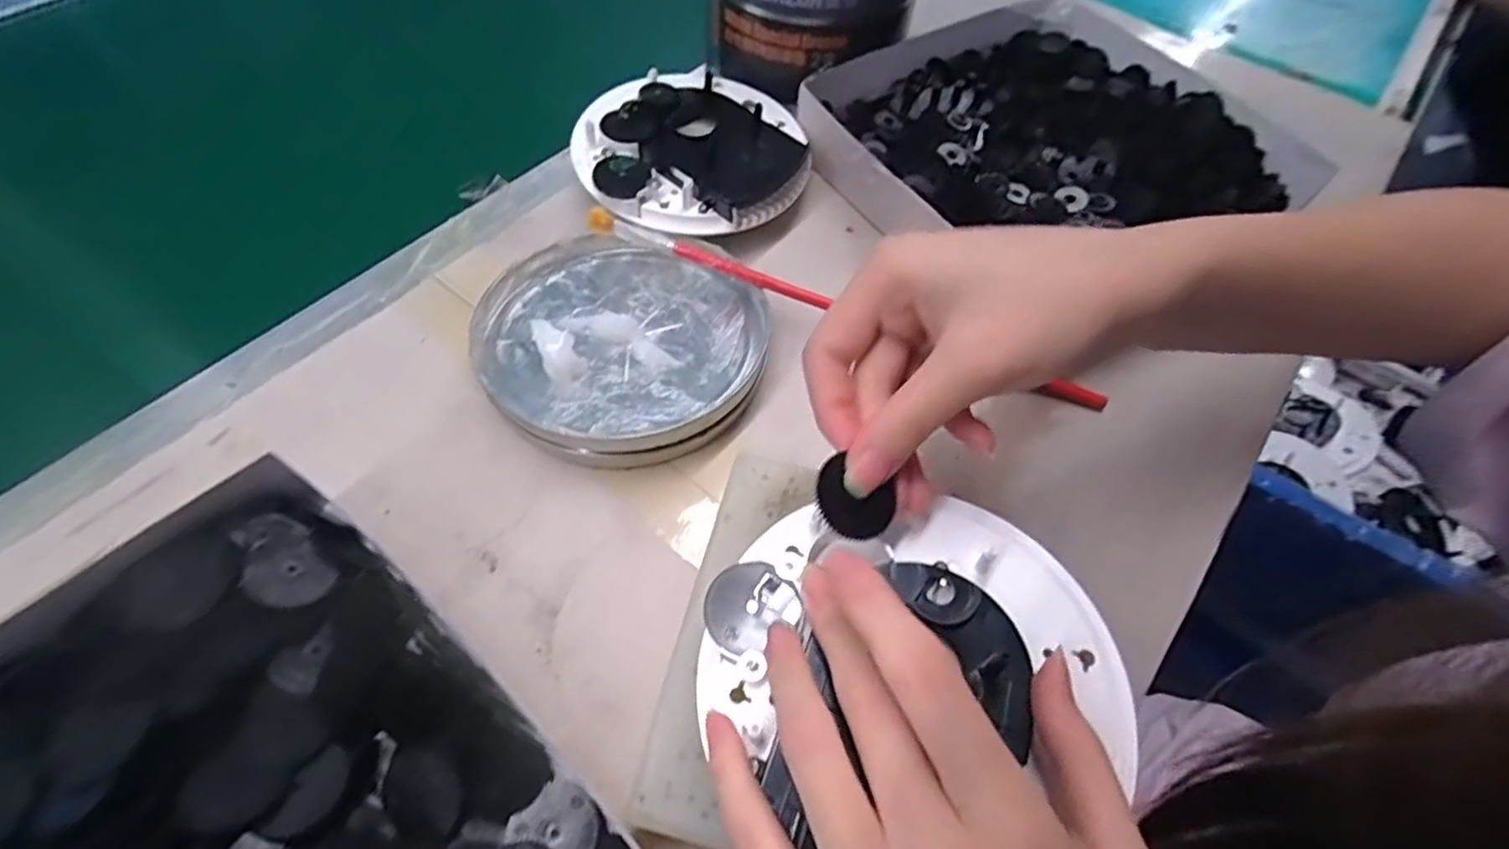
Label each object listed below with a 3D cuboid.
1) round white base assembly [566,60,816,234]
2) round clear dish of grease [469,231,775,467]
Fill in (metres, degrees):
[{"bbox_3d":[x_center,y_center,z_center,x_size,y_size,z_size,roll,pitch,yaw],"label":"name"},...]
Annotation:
[{"bbox_3d":[-0.032,-0.149,0.348,0.124,0.036,0.119,1,58,-2],"label":"round white base assembly"},{"bbox_3d":[-0.061,-0.040,0.295,0.127,0.027,0.119,1,58,-2],"label":"round clear dish of grease"}]

